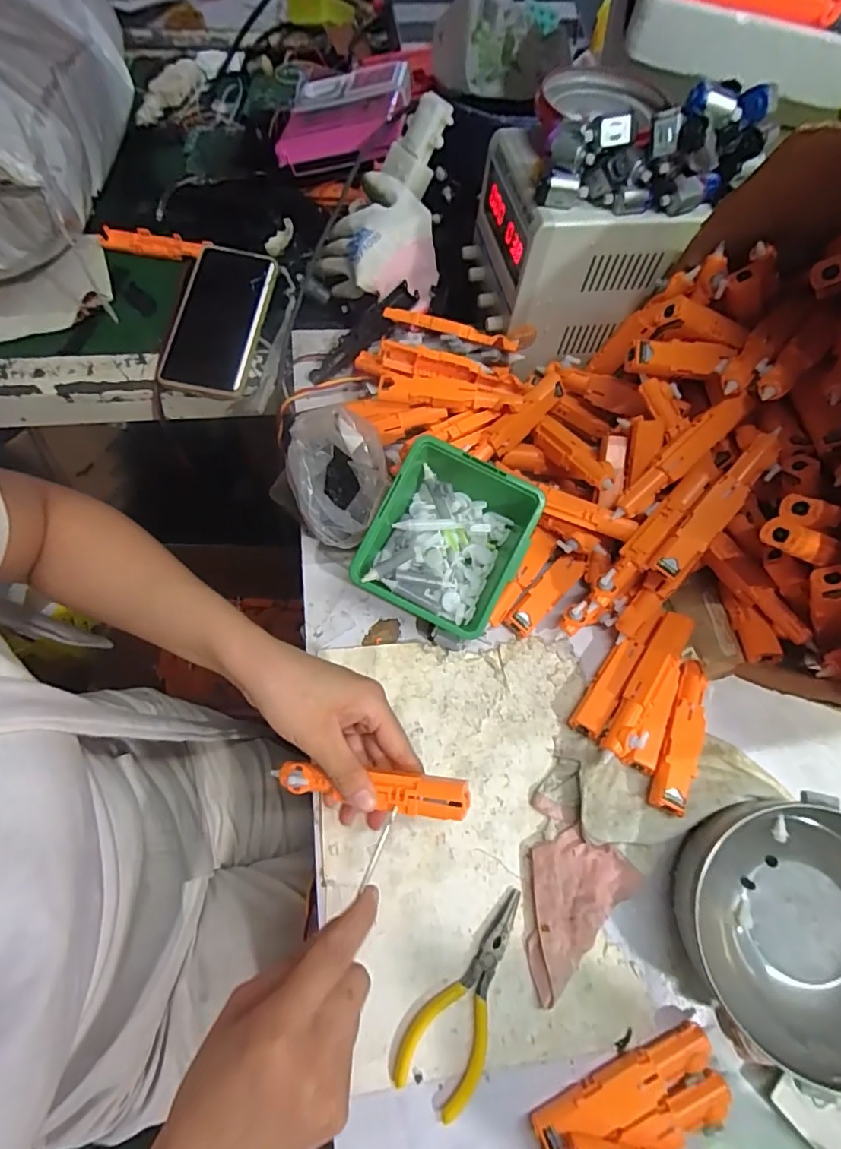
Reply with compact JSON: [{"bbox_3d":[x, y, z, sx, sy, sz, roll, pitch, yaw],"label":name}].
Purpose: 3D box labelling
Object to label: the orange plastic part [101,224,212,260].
[{"bbox_3d":[-0.285,-0.357,0.570,0.113,0.015,0.025,9,68,-1],"label":"orange plastic part"}]

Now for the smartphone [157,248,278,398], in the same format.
[{"bbox_3d":[-0.204,-0.253,0.518,0.092,0.010,0.169,11,68,0],"label":"smartphone"}]

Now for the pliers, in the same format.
[{"bbox_3d":[0.033,0.276,0.349,0.049,0.008,0.128,30,69,7],"label":"pliers"}]

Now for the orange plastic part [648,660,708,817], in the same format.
[{"bbox_3d":[0.196,0.119,0.395,0.024,0.015,0.118,27,60,6],"label":"orange plastic part"}]

